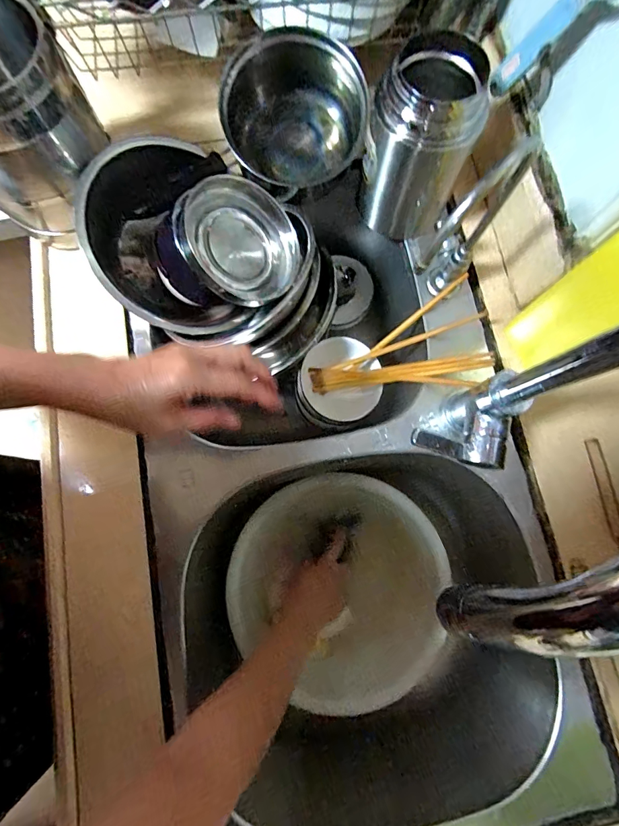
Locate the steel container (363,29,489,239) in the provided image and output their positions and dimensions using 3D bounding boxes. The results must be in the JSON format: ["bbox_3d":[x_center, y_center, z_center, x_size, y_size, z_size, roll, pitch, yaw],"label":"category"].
[{"bbox_3d":[0.113,-0.283,0.434,0.099,0.171,0.095,-5,79,-3],"label":"steel container"}]

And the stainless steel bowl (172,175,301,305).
[{"bbox_3d":[-0.074,-0.189,0.434,0.126,0.034,0.126,-8,111,-21],"label":"stainless steel bowl"}]

